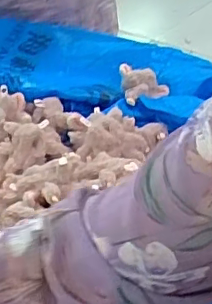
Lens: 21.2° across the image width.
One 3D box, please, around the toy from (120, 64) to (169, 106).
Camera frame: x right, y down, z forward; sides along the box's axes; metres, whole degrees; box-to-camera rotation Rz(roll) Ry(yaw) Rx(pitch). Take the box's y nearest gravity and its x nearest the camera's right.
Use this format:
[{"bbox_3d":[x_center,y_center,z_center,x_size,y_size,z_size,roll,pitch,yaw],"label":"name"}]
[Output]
[{"bbox_3d":[0.096,-0.167,1.385,0.110,0.052,0.134,-6,37,0],"label":"toy"}]

